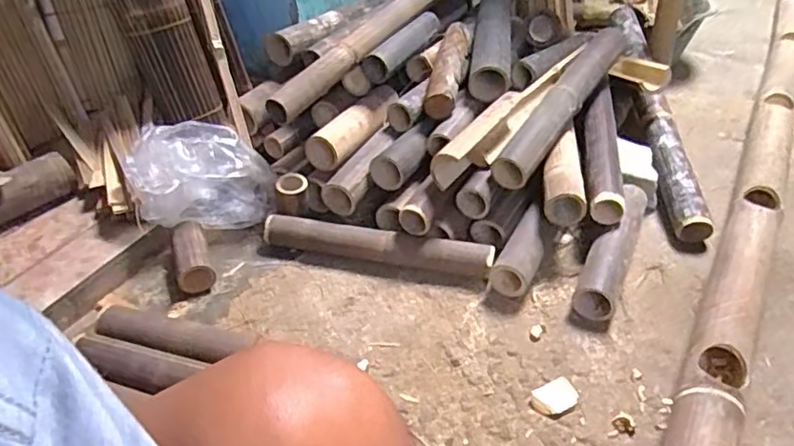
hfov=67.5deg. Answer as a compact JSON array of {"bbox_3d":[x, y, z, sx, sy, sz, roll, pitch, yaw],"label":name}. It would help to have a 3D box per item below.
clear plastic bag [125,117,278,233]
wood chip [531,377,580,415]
[{"bbox_3d":[-0.339,-0.077,1.048,0.230,0.177,0.097,-16,41,-18],"label":"clear plastic bag"},{"bbox_3d":[0.219,0.242,0.824,0.065,0.006,0.045,-17,41,-19],"label":"wood chip"}]

